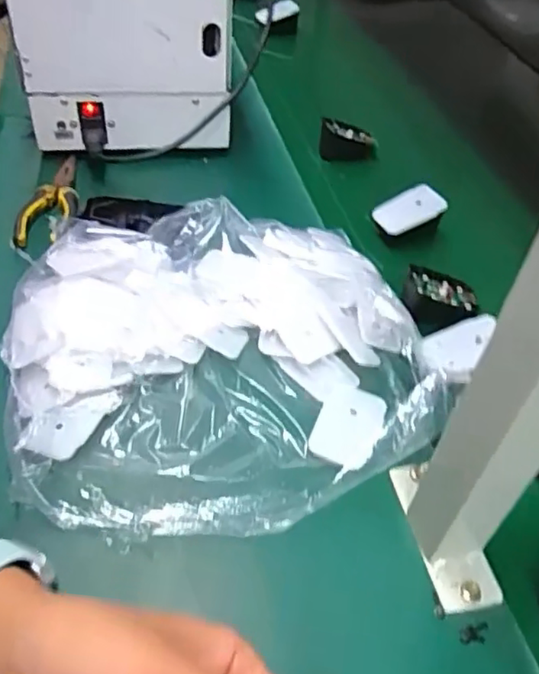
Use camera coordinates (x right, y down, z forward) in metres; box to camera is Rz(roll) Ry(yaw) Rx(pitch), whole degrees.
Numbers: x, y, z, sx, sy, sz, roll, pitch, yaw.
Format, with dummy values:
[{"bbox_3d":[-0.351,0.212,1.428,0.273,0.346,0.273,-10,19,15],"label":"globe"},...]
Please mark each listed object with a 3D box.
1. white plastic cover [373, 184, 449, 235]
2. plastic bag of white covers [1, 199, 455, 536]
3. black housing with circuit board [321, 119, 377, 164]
[{"bbox_3d":[0.144,-0.131,0.630,0.067,0.008,0.041,-26,73,11],"label":"white plastic cover"},{"bbox_3d":[-0.035,0.008,0.479,0.320,0.066,0.287,-7,47,-11],"label":"plastic bag of white covers"},{"bbox_3d":[0.096,-0.239,0.751,0.069,0.047,0.033,0,46,-5],"label":"black housing with circuit board"}]

